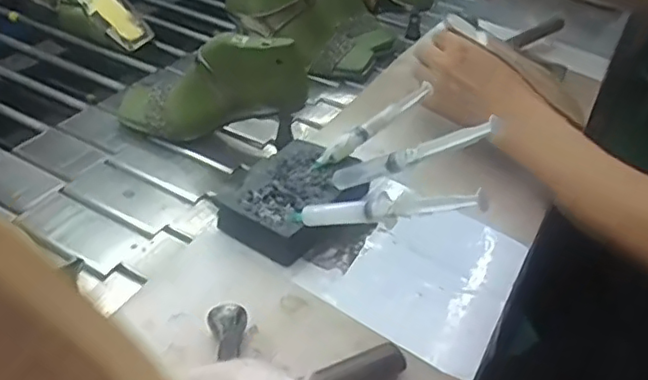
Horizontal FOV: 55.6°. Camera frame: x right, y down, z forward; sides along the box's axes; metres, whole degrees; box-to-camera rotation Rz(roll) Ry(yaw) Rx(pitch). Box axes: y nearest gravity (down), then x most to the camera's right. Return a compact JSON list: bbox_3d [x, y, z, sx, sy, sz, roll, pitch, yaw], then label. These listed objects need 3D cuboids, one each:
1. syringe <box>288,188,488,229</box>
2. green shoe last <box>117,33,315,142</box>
[{"bbox_3d":[0.038,0.015,0.450,0.172,0.022,0.014,-7,24,40],"label":"syringe"},{"bbox_3d":[-0.138,-0.116,0.719,0.240,0.104,0.083,-15,34,18],"label":"green shoe last"}]

